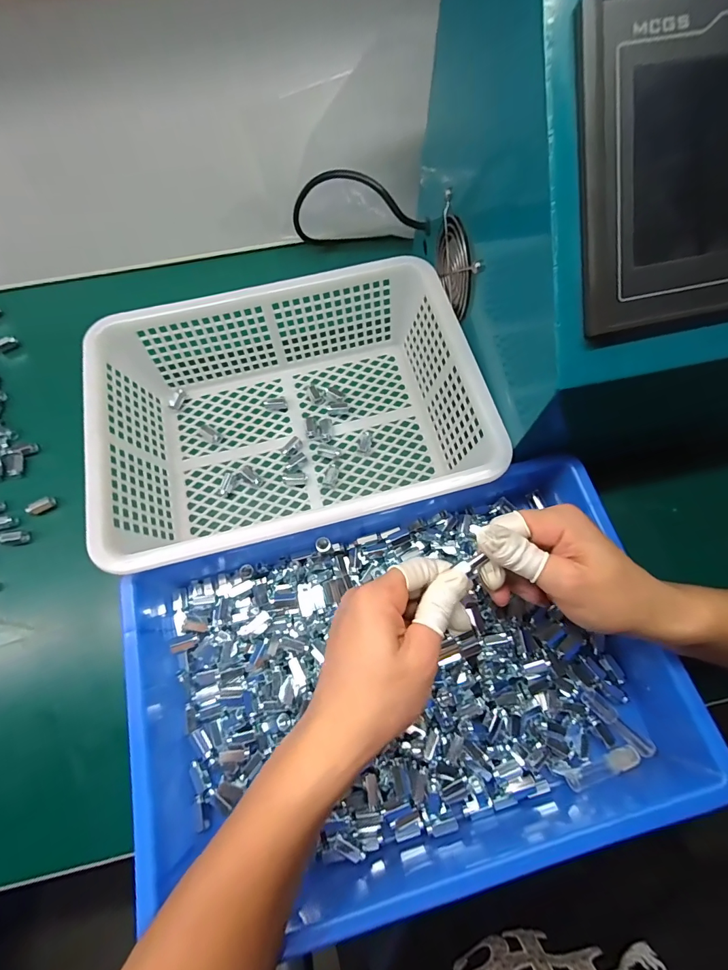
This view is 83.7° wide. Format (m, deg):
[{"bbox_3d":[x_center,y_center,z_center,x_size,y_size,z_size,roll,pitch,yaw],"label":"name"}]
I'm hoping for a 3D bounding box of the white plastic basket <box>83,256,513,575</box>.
[{"bbox_3d":[-0.067,-0.072,0.373,0.310,0.089,0.220,-15,70,-6],"label":"white plastic basket"}]

